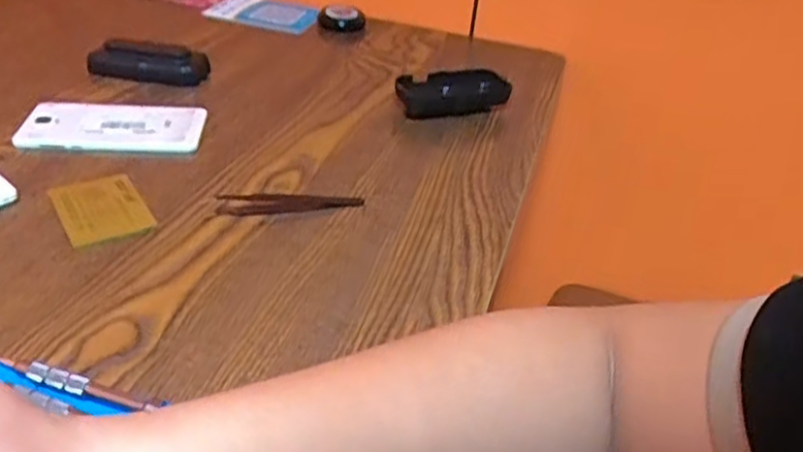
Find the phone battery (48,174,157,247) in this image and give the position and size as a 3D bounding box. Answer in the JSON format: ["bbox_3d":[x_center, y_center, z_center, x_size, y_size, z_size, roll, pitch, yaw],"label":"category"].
[{"bbox_3d":[-0.212,-0.013,0.493,0.054,0.004,0.071,-18,41,-30],"label":"phone battery"}]

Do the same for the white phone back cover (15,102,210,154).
[{"bbox_3d":[-0.241,-0.083,0.586,0.143,0.007,0.071,0,35,-8],"label":"white phone back cover"}]

